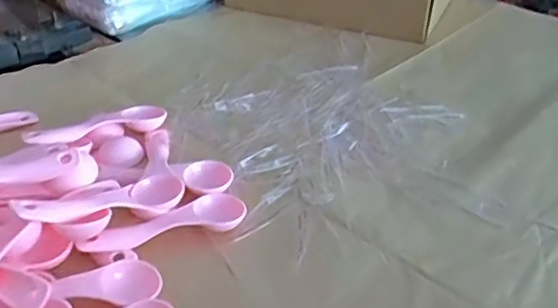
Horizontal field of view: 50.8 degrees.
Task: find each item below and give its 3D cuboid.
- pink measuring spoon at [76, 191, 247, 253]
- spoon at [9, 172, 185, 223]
[{"bbox_3d":[-0.076,0.047,0.397,0.109,0.010,0.028,-14,41,-19],"label":"pink measuring spoon"},{"bbox_3d":[-0.111,0.029,0.378,0.112,0.014,0.030,-9,34,-46],"label":"spoon"}]

